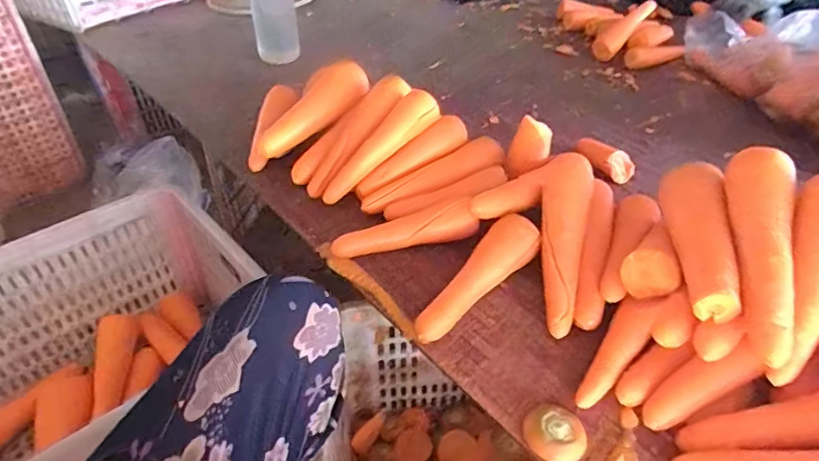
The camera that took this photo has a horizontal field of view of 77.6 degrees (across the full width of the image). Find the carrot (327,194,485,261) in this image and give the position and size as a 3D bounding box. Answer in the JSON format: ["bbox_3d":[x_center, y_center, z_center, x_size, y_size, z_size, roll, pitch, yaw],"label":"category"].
[{"bbox_3d":[-0.006,0.000,0.623,0.176,0.046,0.044,-10,44,-13],"label":"carrot"}]

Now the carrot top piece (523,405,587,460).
[{"bbox_3d":[0.133,0.184,0.464,0.052,0.014,0.053,1,42,-1],"label":"carrot top piece"}]

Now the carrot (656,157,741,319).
[{"bbox_3d":[0.274,0.008,0.480,0.045,0.042,0.158,8,43,6],"label":"carrot"}]

